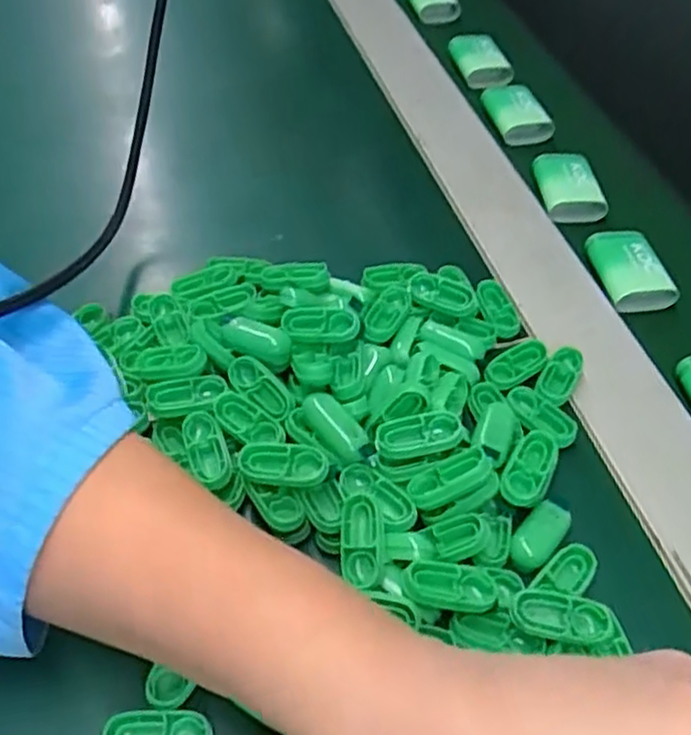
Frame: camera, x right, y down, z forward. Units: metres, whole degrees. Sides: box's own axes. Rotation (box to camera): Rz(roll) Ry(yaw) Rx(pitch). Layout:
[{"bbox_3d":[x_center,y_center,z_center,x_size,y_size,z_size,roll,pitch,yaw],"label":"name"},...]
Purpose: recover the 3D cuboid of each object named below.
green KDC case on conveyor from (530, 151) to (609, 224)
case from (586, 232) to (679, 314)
[{"bbox_3d":[0.133,-0.109,0.437,0.037,0.020,0.049,0,51,-4],"label":"green KDC case on conveyor"},{"bbox_3d":[0.153,-0.053,0.389,0.034,0.015,0.050,-10,52,-12],"label":"case"}]

